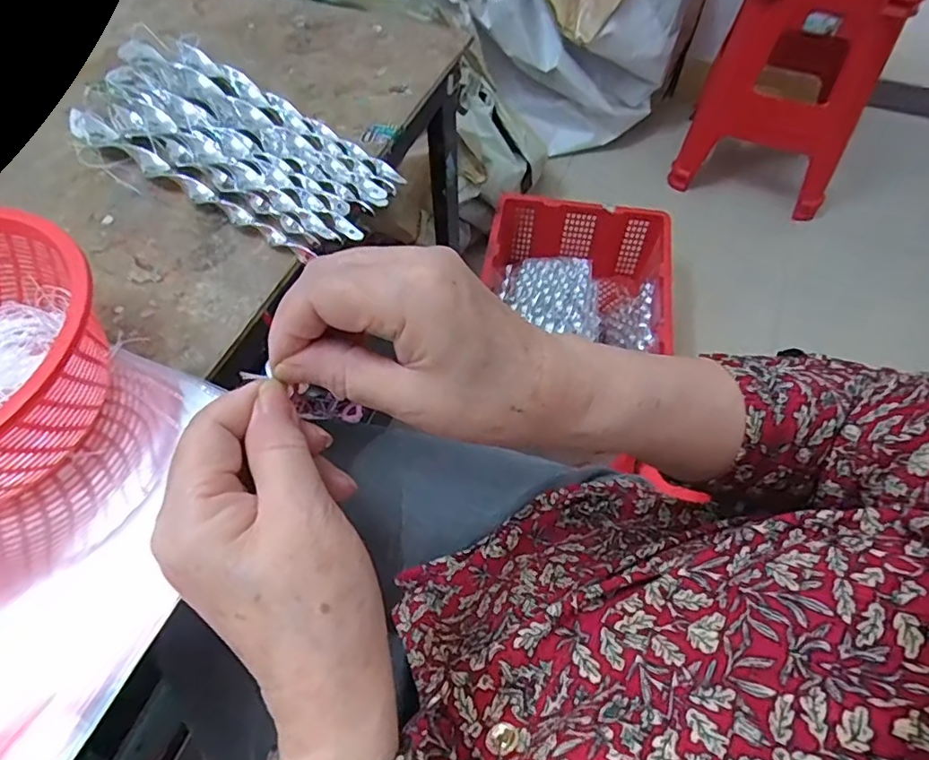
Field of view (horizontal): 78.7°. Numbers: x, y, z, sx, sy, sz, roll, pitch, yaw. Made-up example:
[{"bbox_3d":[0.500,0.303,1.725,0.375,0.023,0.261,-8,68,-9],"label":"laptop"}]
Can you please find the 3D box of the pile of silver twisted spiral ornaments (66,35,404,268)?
[{"bbox_3d":[-0.188,-0.201,0.465,0.292,0.033,0.126,31,63,19],"label":"pile of silver twisted spiral ornaments"}]

